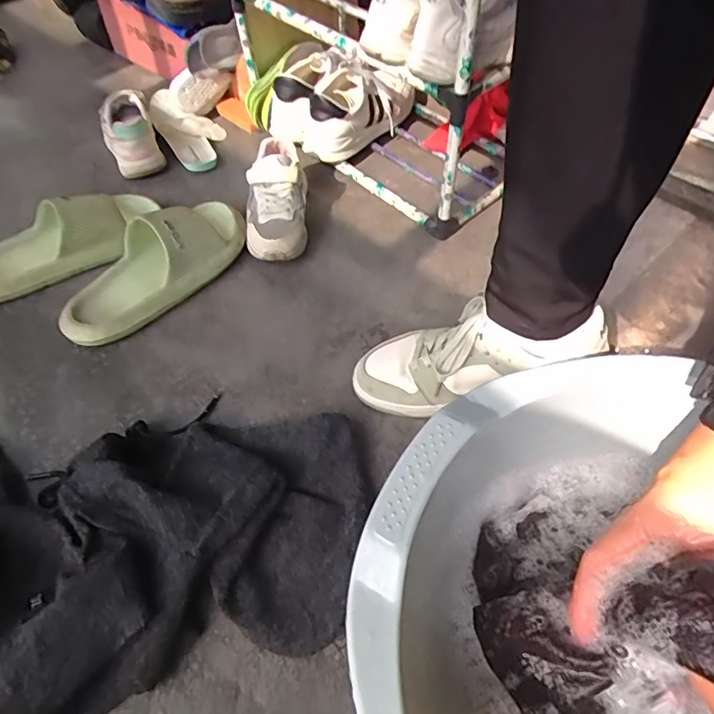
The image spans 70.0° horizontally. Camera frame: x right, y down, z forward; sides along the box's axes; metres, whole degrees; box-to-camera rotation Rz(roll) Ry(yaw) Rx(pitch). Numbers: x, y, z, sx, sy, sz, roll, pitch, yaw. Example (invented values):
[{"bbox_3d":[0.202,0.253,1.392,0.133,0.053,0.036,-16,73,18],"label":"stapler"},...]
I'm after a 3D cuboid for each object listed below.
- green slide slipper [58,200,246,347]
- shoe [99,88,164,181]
[{"bbox_3d":[-0.248,-0.121,0.631,0.087,0.084,0.258,35,62,24],"label":"green slide slipper"},{"bbox_3d":[-0.346,-0.340,0.784,0.075,0.084,0.122,-22,57,-14],"label":"shoe"}]

